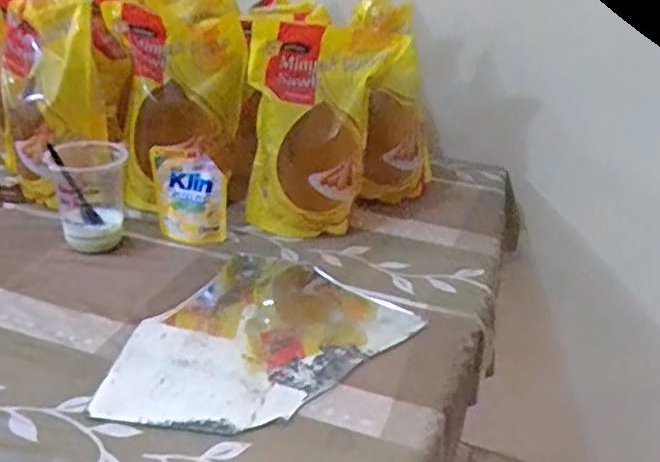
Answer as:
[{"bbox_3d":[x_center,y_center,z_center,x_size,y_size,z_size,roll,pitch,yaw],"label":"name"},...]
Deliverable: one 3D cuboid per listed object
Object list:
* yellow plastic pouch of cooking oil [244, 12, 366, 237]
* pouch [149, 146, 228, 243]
[{"bbox_3d":[-0.030,-0.131,0.880,0.150,0.254,0.127,2,27,-4],"label":"yellow plastic pouch of cooking oil"},{"bbox_3d":[-0.172,-0.041,0.844,0.085,0.117,0.031,-3,28,-14],"label":"pouch"}]

